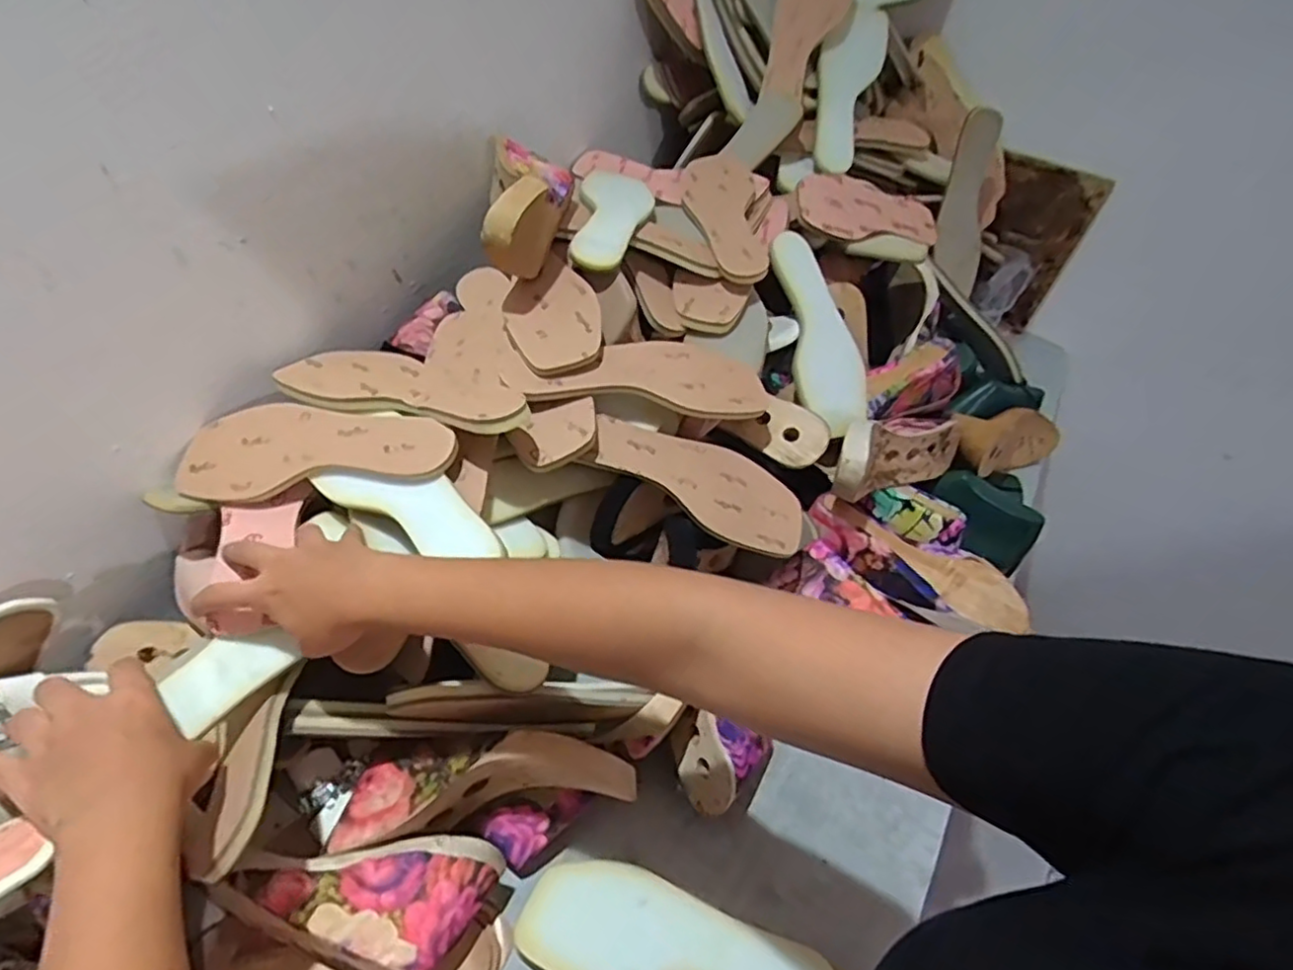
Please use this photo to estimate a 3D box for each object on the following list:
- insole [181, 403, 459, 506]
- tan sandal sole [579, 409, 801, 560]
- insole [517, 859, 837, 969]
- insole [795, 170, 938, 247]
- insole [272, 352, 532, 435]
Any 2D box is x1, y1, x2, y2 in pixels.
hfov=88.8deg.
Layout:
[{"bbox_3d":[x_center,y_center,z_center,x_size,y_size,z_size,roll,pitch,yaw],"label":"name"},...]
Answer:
[{"bbox_3d":[-0.265,-0.027,0.527,0.237,0.006,0.078,-1,70,11],"label":"insole"},{"bbox_3d":[0.049,-0.006,0.589,0.200,0.007,0.080,28,60,-1],"label":"tan sandal sole"},{"bbox_3d":[0.023,0.344,0.492,0.228,0.025,0.080,12,48,5],"label":"insole"},{"bbox_3d":[0.272,-0.335,0.803,0.226,0.019,0.090,-6,74,-31],"label":"insole"},{"bbox_3d":[-0.197,-0.082,0.549,0.239,0.023,0.087,13,47,22],"label":"insole"}]

